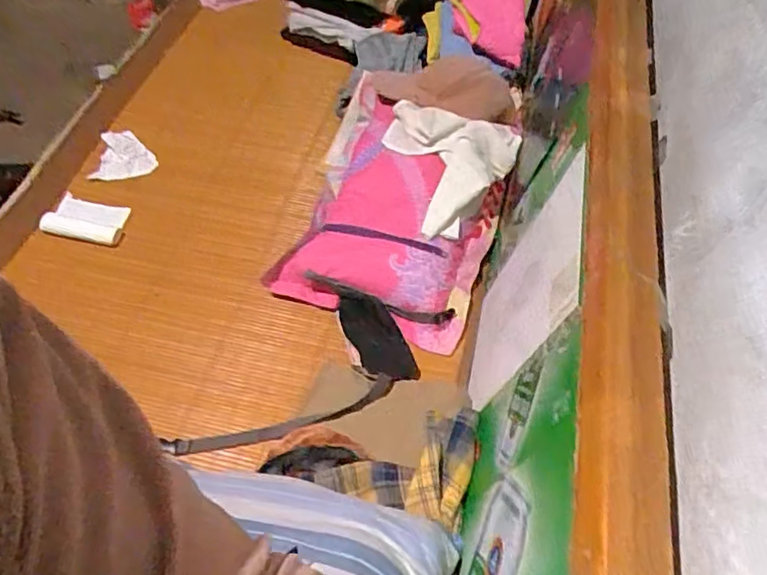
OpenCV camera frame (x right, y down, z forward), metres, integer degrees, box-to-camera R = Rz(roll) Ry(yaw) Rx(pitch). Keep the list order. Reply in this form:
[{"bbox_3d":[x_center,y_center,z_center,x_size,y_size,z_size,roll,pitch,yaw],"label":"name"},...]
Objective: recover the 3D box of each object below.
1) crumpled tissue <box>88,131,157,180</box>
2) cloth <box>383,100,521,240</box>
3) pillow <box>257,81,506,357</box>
[{"bbox_3d":[-0.525,-0.255,1.219,0.097,0.062,0.115,36,61,20],"label":"crumpled tissue"},{"bbox_3d":[0.118,-0.206,1.098,0.247,0.073,0.270,7,55,2],"label":"cloth"},{"bbox_3d":[0.030,-0.150,1.115,0.342,0.102,0.478,16,56,9],"label":"pillow"}]

